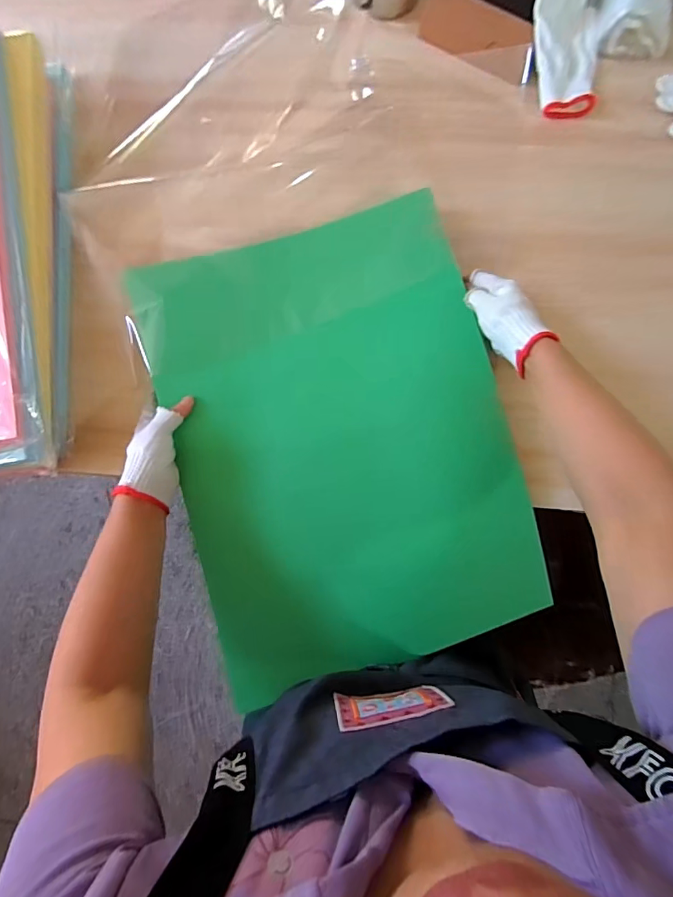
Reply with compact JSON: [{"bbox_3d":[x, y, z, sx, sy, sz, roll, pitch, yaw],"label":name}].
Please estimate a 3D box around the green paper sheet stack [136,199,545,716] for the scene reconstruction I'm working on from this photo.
[{"bbox_3d":[0.006,-0.008,0.536,0.383,0.062,0.513,-16,84,1],"label":"green paper sheet stack"}]

